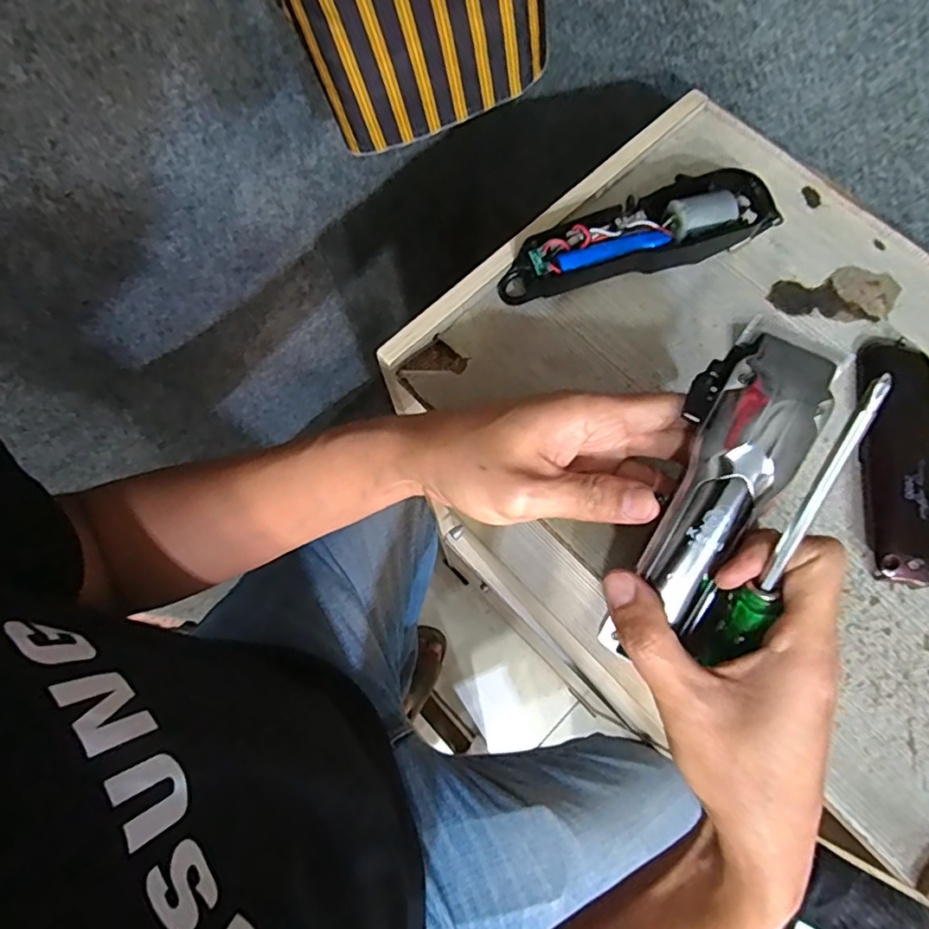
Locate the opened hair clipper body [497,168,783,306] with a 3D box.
[{"bbox_3d":[0.106,-0.139,0.375,0.164,0.037,0.046,-19,74,-6],"label":"opened hair clipper body"}]

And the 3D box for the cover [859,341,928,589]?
[{"bbox_3d":[0.248,-0.006,0.336,0.037,0.018,0.143,11,73,4],"label":"cover"}]

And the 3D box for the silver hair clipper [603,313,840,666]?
[{"bbox_3d":[0.113,0.019,0.270,0.052,0.029,0.160,23,98,7],"label":"silver hair clipper"}]

